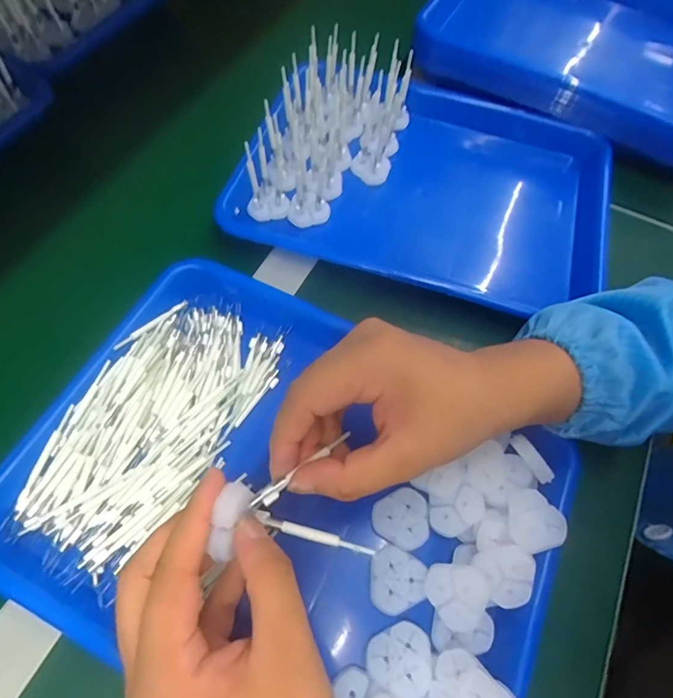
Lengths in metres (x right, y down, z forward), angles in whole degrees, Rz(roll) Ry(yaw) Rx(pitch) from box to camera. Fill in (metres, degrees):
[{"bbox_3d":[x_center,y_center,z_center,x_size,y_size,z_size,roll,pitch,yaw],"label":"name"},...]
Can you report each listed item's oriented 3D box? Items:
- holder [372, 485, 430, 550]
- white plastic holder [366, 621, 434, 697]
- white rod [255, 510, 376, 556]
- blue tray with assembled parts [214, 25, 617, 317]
[{"bbox_3d":[0.044,0.111,0.306,0.036,0.004,0.036,1,63,-2],"label":"holder"},{"bbox_3d":[0.038,0.176,0.269,0.036,0.004,0.036,-6,49,7],"label":"white plastic holder"},{"bbox_3d":[-0.011,0.092,0.235,0.061,0.004,0.006,13,61,12],"label":"white rod"},{"bbox_3d":[0.093,-0.167,0.433,0.327,0.076,0.249,16,63,5],"label":"blue tray with assembled parts"}]

